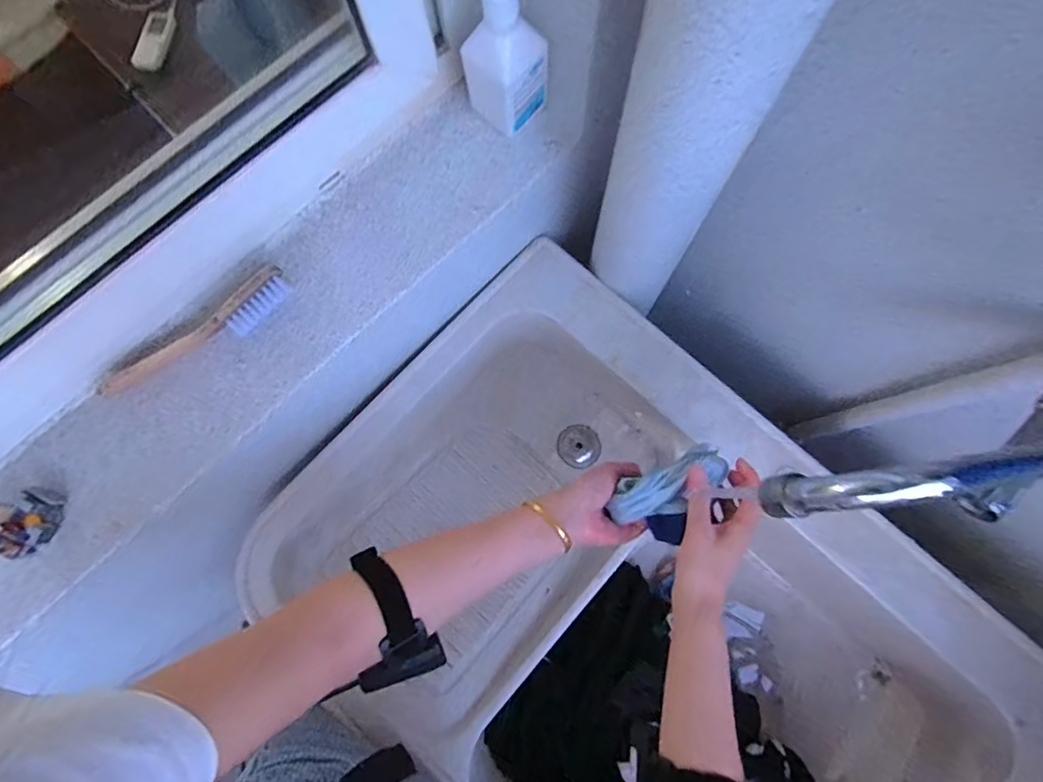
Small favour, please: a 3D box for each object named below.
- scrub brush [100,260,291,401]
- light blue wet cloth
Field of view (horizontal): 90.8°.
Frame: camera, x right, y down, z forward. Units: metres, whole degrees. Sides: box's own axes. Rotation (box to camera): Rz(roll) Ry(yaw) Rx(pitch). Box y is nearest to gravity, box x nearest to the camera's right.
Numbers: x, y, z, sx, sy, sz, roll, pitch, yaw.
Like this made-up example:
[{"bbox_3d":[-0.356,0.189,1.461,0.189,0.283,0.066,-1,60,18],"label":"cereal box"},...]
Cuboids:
[{"bbox_3d":[-0.317,-0.049,0.508,0.201,0.039,0.033,-34,79,-6],"label":"scrub brush"},{"bbox_3d":[0.140,0.090,0.487,0.114,0.023,0.044,-30,79,-4],"label":"light blue wet cloth"}]

